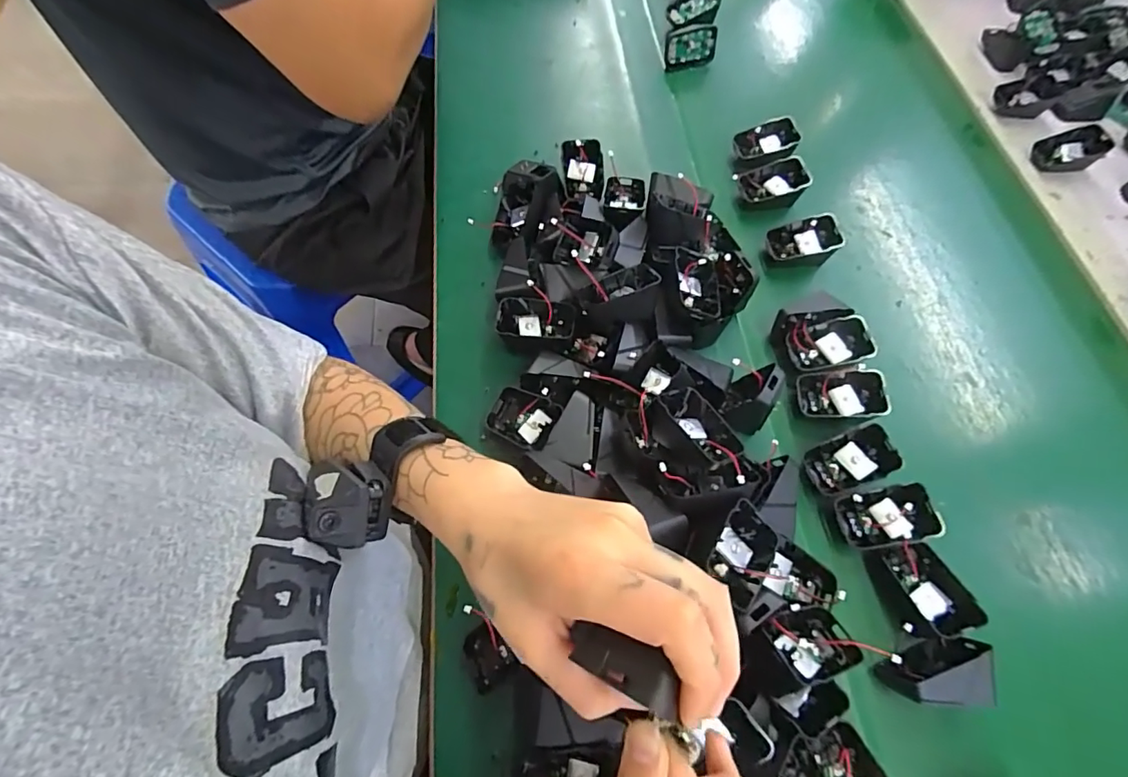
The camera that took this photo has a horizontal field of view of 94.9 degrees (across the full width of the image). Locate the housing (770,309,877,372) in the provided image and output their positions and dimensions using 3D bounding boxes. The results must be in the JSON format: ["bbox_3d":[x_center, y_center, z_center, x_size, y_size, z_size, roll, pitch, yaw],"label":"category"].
[{"bbox_3d":[0.243,-0.042,0.490,0.076,0.043,0.063,-5,65,-6],"label":"housing"}]

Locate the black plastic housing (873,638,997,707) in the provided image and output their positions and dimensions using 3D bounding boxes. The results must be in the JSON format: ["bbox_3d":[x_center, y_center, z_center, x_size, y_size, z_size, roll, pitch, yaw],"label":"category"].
[{"bbox_3d":[0.265,0.204,0.372,0.065,0.056,0.043,4,64,-2],"label":"black plastic housing"}]

